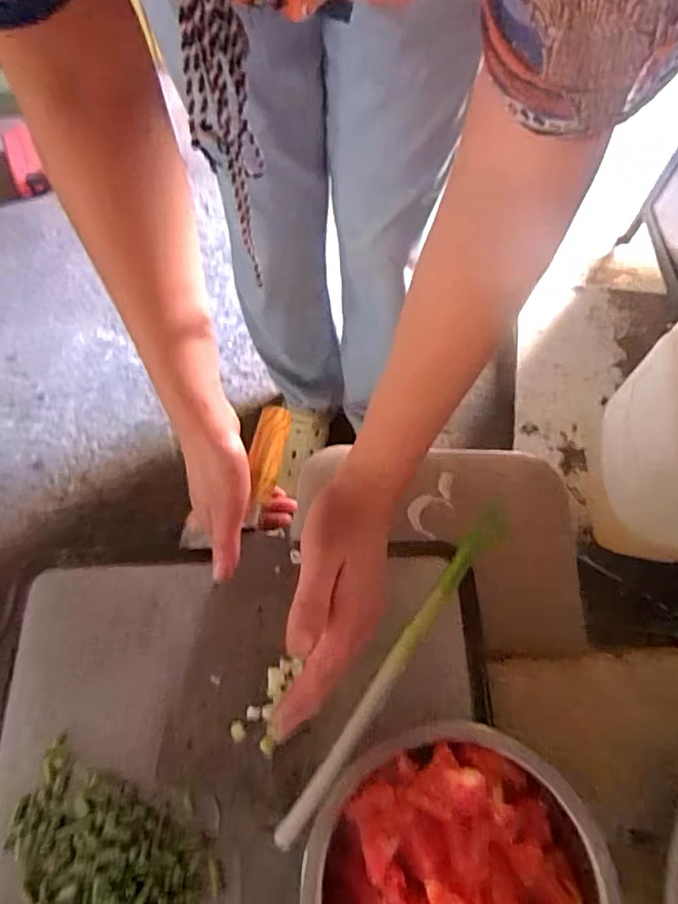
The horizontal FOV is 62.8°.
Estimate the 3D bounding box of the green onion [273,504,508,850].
[{"bbox_3d":[0.047,0.159,0.421,0.021,0.014,0.287,34,71,13],"label":"green onion"}]

